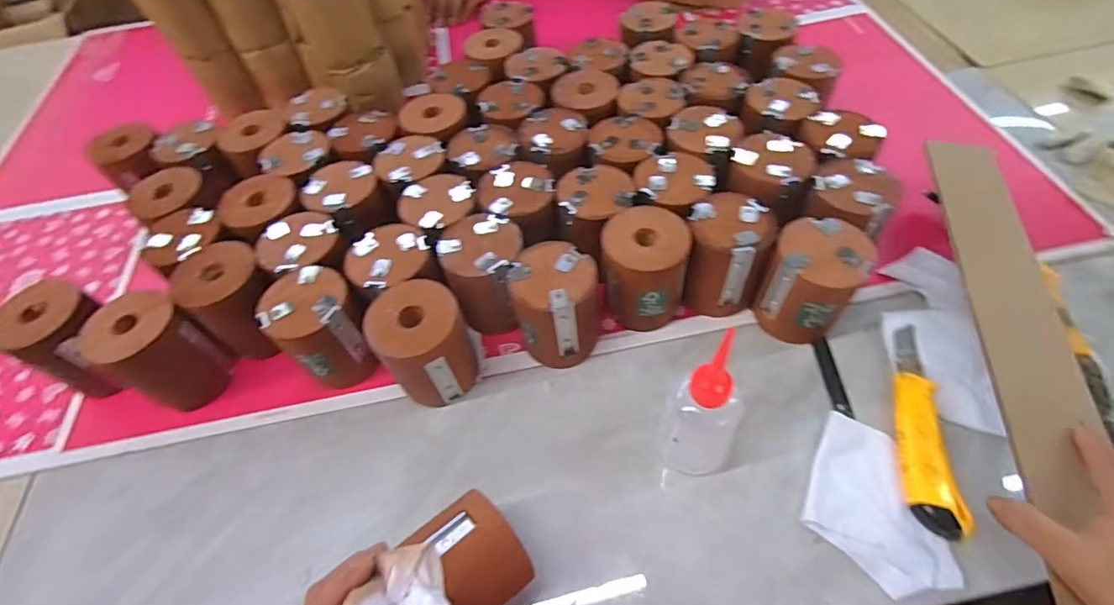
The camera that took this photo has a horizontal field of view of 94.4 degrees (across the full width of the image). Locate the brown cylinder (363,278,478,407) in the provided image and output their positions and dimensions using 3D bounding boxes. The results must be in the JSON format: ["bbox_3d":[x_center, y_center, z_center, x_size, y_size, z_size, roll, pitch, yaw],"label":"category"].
[{"bbox_3d":[-0.120,0.041,0.480,0.076,0.107,0.077,-3,55,4],"label":"brown cylinder"}]

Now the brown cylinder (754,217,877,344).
[{"bbox_3d":[0.235,-0.014,0.485,0.073,0.108,0.070,-3,55,4],"label":"brown cylinder"}]

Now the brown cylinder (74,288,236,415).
[{"bbox_3d":[-0.384,0.049,0.499,0.072,0.109,0.079,18,58,17],"label":"brown cylinder"}]

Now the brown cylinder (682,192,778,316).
[{"bbox_3d":[0.164,-0.045,0.511,0.074,0.098,0.078,5,56,9],"label":"brown cylinder"}]

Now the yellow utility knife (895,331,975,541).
[{"bbox_3d":[0.312,0.103,0.445,0.039,0.021,0.181,7,56,10],"label":"yellow utility knife"}]

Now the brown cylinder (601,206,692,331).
[{"bbox_3d":[0.083,-0.027,0.506,0.081,0.104,0.076,-2,55,4],"label":"brown cylinder"}]

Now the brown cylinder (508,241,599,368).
[{"bbox_3d":[-0.002,0.007,0.494,0.079,0.104,0.077,0,55,5],"label":"brown cylinder"}]

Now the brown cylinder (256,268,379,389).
[{"bbox_3d":[-0.226,0.031,0.501,0.079,0.105,0.077,33,64,25],"label":"brown cylinder"}]

